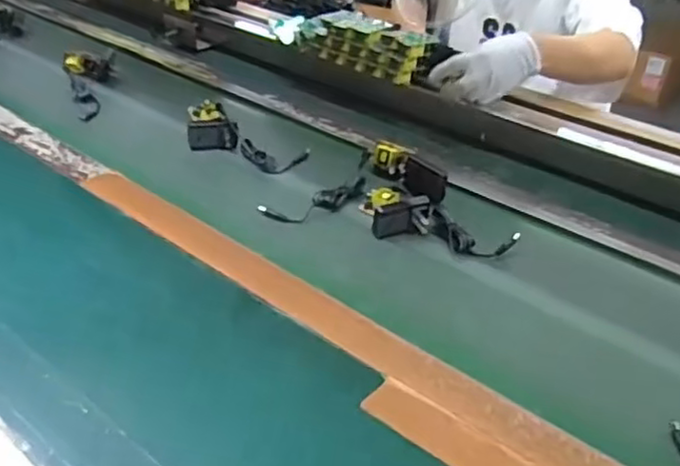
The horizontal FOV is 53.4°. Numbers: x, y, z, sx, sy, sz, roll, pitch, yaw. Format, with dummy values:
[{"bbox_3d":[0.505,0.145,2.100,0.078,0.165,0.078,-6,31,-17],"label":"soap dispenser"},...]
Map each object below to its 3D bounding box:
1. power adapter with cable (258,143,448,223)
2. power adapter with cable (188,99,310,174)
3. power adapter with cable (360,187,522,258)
[{"bbox_3d":[0.013,-0.069,0.868,0.232,0.036,0.136,-4,34,-14],"label":"power adapter with cable"},{"bbox_3d":[-0.139,-0.137,0.948,0.179,0.045,0.073,17,35,18],"label":"power adapter with cable"},{"bbox_3d":[0.115,-0.018,0.799,0.181,0.039,0.082,10,33,7],"label":"power adapter with cable"}]

